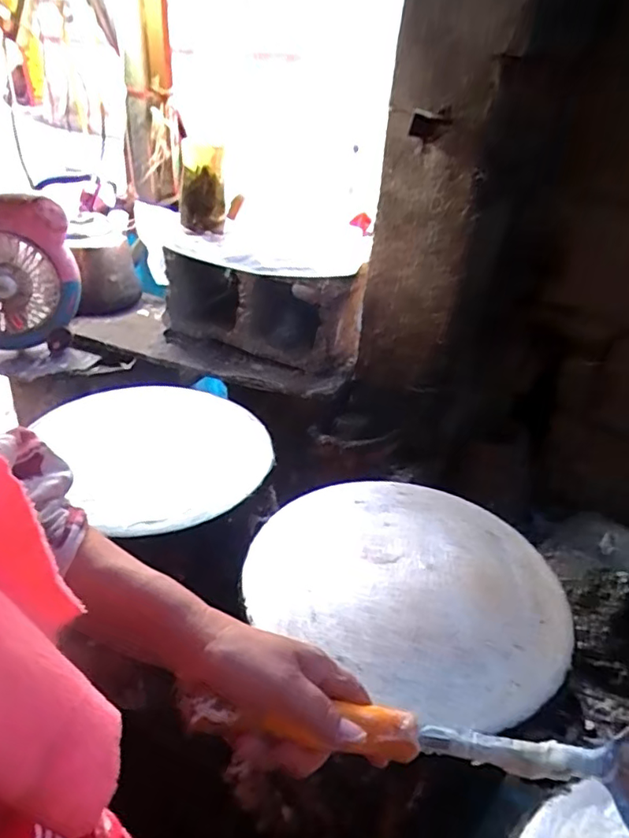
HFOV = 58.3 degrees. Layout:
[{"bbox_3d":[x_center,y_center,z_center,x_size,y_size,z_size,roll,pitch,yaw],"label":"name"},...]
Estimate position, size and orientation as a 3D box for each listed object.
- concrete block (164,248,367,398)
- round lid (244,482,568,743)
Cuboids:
[{"bbox_3d":[-0.120,-0.195,1.115,0.399,0.201,0.206,11,33,9],"label":"concrete block"},{"bbox_3d":[0.118,0.184,0.685,0.360,0.019,0.332,3,33,-2],"label":"round lid"}]

